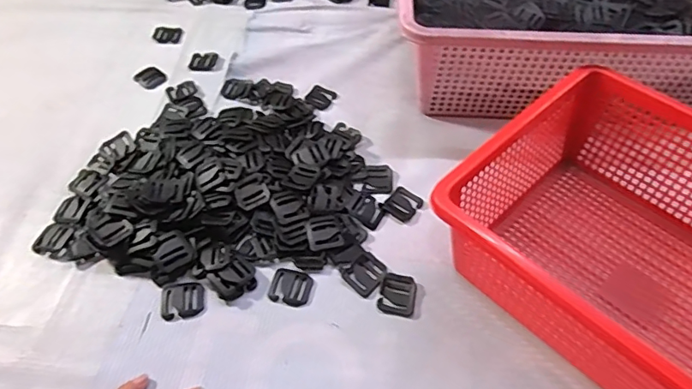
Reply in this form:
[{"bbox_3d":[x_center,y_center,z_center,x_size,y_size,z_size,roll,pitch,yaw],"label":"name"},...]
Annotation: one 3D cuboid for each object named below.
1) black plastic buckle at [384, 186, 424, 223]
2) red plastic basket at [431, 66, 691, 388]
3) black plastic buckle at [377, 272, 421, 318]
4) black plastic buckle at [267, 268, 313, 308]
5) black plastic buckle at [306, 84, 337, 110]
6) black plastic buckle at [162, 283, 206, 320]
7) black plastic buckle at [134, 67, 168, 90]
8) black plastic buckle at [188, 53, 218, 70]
[{"bbox_3d":[0.056,0.009,0.483,0.029,0.004,0.033,29,57,22],"label":"black plastic buckle"},{"bbox_3d":[0.252,0.049,0.388,0.240,0.101,0.295,-37,59,-25],"label":"red plastic basket"},{"bbox_3d":[0.046,0.085,0.421,0.032,0.004,0.037,13,52,11],"label":"black plastic buckle"},{"bbox_3d":[-0.047,0.078,0.427,0.035,0.004,0.031,12,52,10],"label":"black plastic buckle"},{"bbox_3d":[-0.030,-0.114,0.586,0.029,0.006,0.034,25,55,19],"label":"black plastic buckle"},{"bbox_3d":[-0.136,0.088,0.418,0.036,0.004,0.030,-6,51,-4],"label":"black plastic buckle"},{"bbox_3d":[-0.236,-0.143,0.603,0.033,0.005,0.031,-35,59,-24],"label":"black plastic buckle"},{"bbox_3d":[-0.179,-0.168,0.627,0.035,0.004,0.030,-6,51,-4],"label":"black plastic buckle"}]

